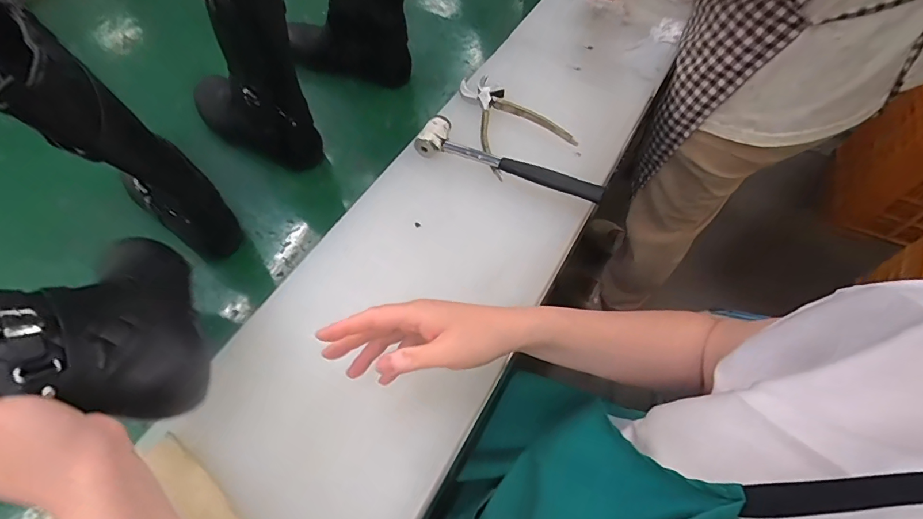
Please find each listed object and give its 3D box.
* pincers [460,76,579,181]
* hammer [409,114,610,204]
[{"bbox_3d":[0.045,-0.184,0.614,0.116,0.031,0.189,-31,65,-18],"label":"pincers"},{"bbox_3d":[0.060,-0.121,0.562,0.233,0.031,0.047,19,61,10],"label":"hammer"}]

